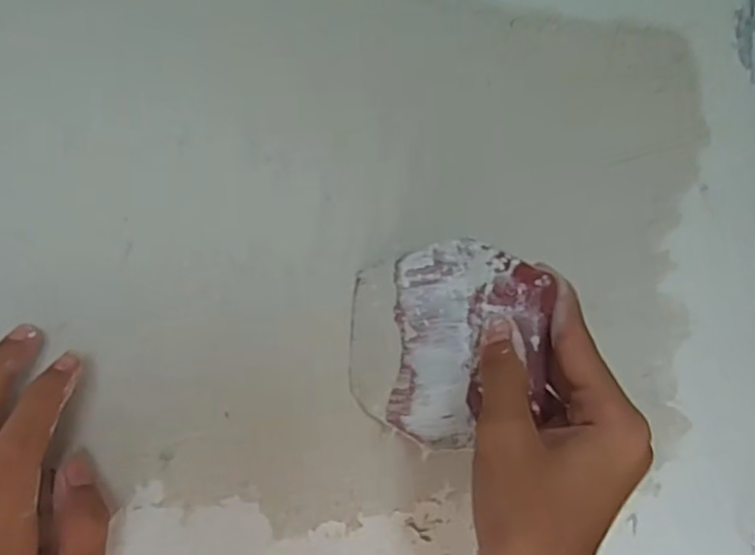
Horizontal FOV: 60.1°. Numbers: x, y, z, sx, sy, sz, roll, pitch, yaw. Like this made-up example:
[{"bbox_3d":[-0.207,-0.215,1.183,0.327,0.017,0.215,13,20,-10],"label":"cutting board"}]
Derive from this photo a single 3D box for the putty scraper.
[{"bbox_3d":[0.036,0.032,0.313,0.102,0.093,0.008,8,1,21],"label":"putty scraper"}]

